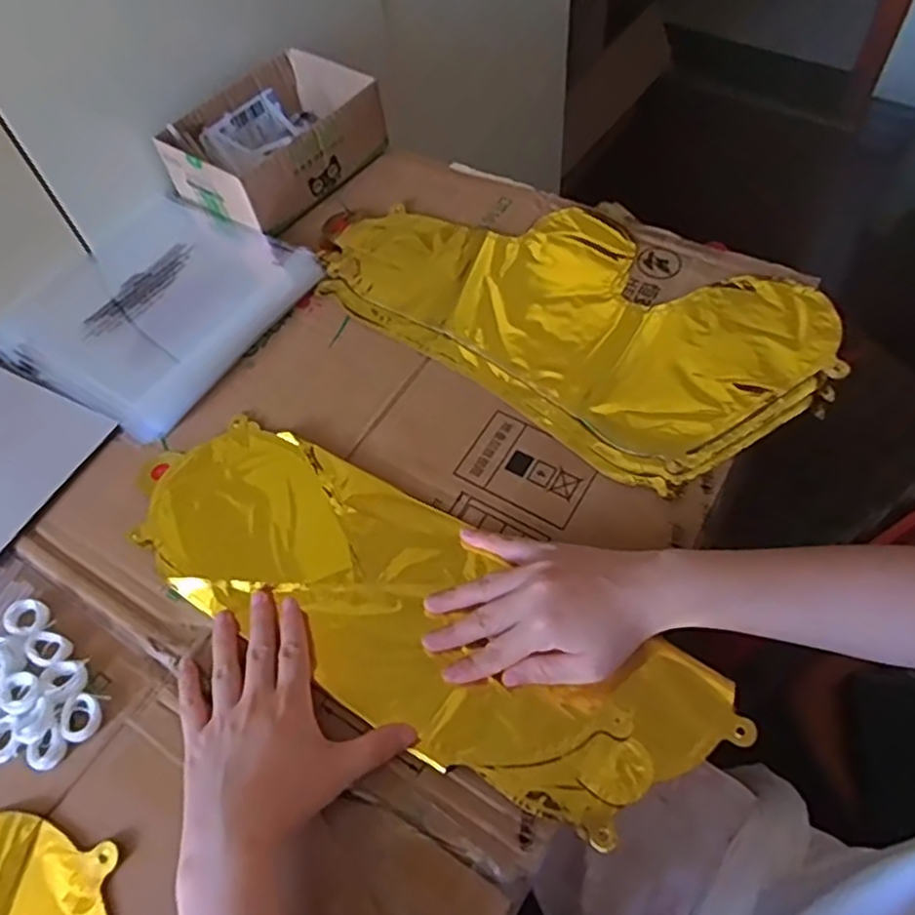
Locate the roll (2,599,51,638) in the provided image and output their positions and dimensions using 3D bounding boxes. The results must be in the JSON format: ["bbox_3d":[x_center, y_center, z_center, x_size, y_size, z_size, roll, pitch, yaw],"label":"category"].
[{"bbox_3d":[-0.287,0.107,0.469,0.029,0.007,0.024,26,63,17],"label":"roll"}]

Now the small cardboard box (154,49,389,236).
[{"bbox_3d":[-0.180,-0.316,0.696,0.147,0.062,0.190,32,65,20],"label":"small cardboard box"}]

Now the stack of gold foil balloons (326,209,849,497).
[{"bbox_3d":[0.094,-0.132,0.589,0.395,0.013,0.230,35,66,21],"label":"stack of gold foil balloons"}]

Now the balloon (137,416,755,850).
[{"bbox_3d":[-0.037,0.093,0.467,0.414,0.015,0.133,30,64,19],"label":"balloon"}]

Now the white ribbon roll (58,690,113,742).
[{"bbox_3d":[-0.230,0.158,0.430,0.023,0.006,0.029,2,59,4],"label":"white ribbon roll"}]

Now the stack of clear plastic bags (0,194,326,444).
[{"bbox_3d":[-0.265,-0.140,0.608,0.211,0.017,0.222,28,64,18],"label":"stack of clear plastic bags"}]

